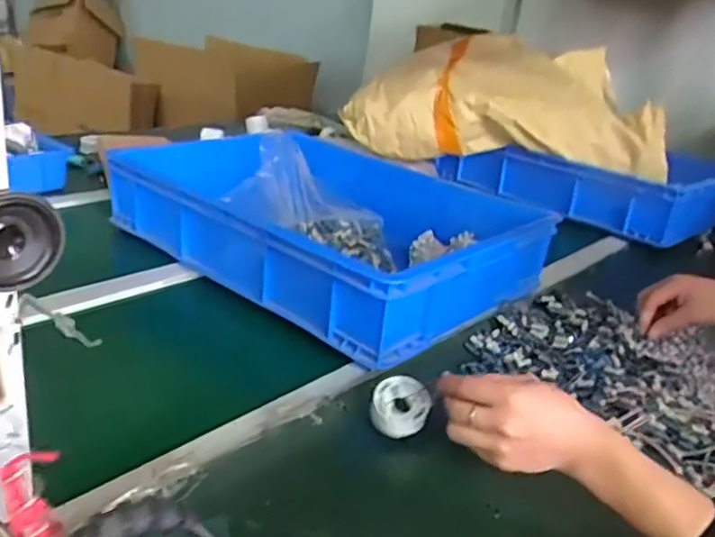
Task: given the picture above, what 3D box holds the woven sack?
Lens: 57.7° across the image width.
[{"bbox_3d":[0.330,-0.368,1.462,0.677,0.238,0.261,10,24,4],"label":"woven sack"}]

